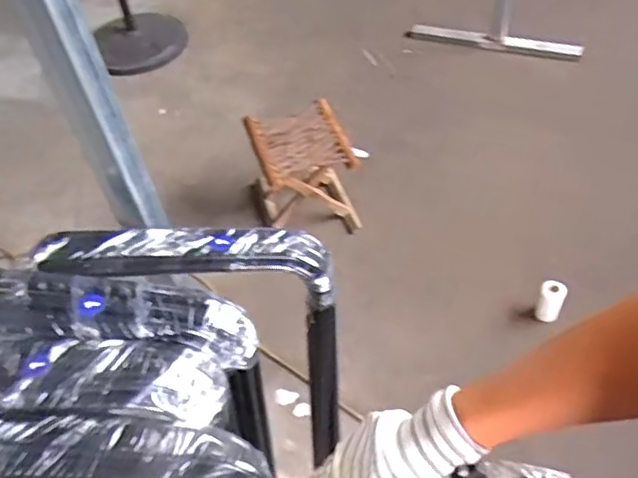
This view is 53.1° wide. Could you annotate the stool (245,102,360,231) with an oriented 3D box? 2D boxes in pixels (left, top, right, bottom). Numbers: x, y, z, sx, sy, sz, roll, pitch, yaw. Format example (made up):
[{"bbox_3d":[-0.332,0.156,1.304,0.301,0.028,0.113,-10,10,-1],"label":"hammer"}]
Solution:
[{"bbox_3d":[-0.044,-0.182,1.784,0.243,0.285,0.271,-16,49,-8],"label":"stool"}]

